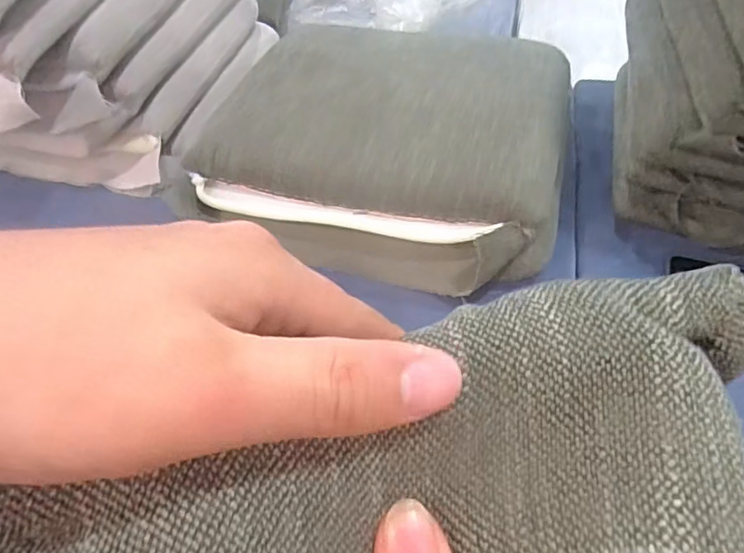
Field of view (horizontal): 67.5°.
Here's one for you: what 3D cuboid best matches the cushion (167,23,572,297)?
[{"bbox_3d":[0.027,-0.184,0.763,0.451,0.132,0.410,12,51,14],"label":"cushion"}]

